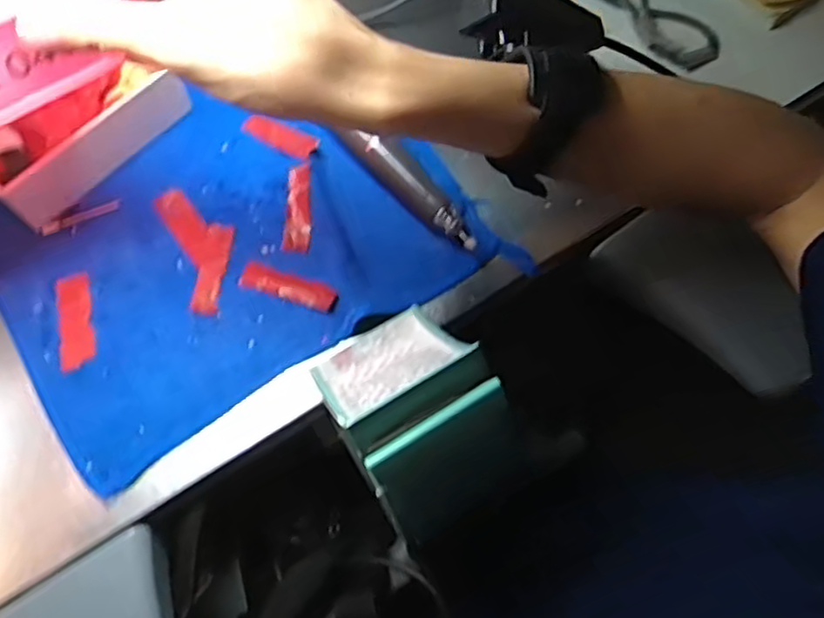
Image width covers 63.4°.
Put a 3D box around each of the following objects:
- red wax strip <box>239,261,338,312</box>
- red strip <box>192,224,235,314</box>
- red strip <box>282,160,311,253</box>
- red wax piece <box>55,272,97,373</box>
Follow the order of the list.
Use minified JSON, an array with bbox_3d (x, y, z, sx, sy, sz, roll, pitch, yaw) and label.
[{"bbox_3d":[-0.075,-0.014,0.406,0.061,0.006,0.017,18,67,8],"label":"red wax strip"},{"bbox_3d":[-0.123,-0.026,0.411,0.016,0.004,0.059,5,66,2],"label":"red strip"},{"bbox_3d":[-0.073,-0.064,0.424,0.016,0.004,0.059,-2,75,7],"label":"red strip"},{"bbox_3d":[-0.201,0.007,0.398,0.020,0.004,0.059,-13,67,-6],"label":"red wax piece"}]

